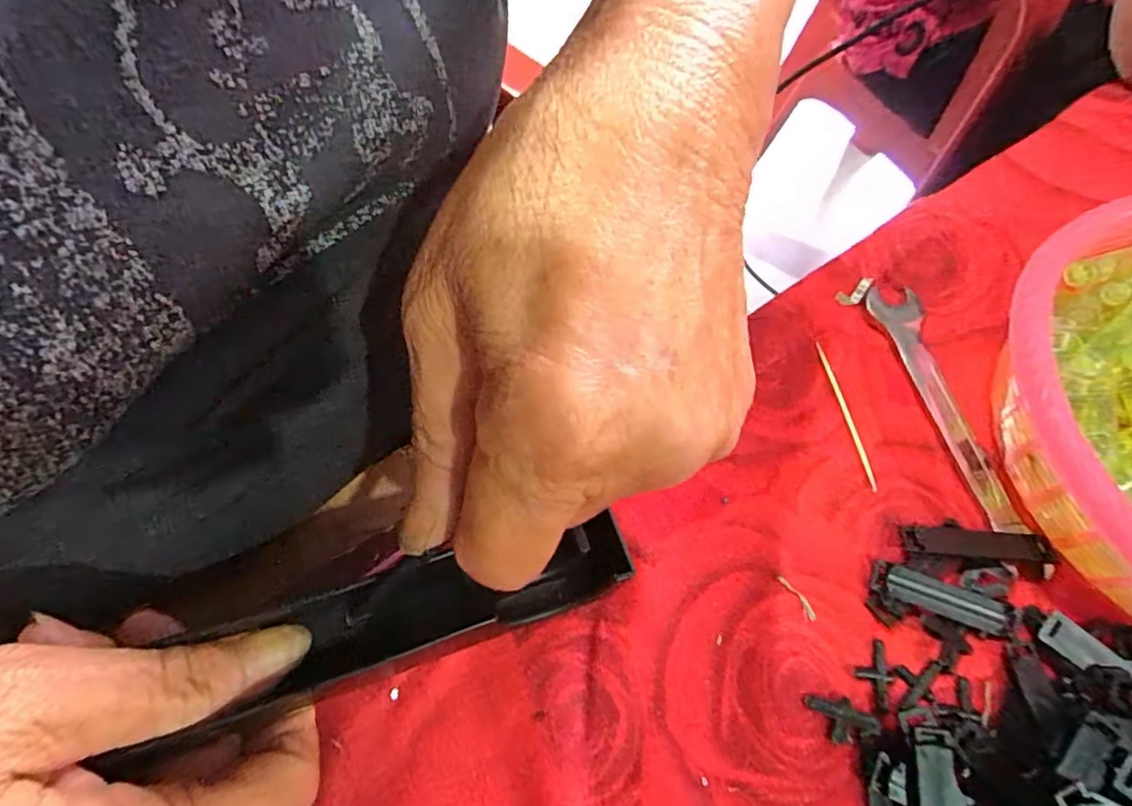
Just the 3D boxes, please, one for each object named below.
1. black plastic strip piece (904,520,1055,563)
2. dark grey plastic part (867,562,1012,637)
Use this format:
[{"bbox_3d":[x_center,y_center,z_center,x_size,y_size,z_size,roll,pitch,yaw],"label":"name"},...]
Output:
[{"bbox_3d":[0.138,0.047,0.200,0.046,0.004,0.011,5,64,3],"label":"black plastic strip piece"},{"bbox_3d":[0.122,0.063,0.192,0.042,0.004,0.011,19,65,9],"label":"dark grey plastic part"}]

